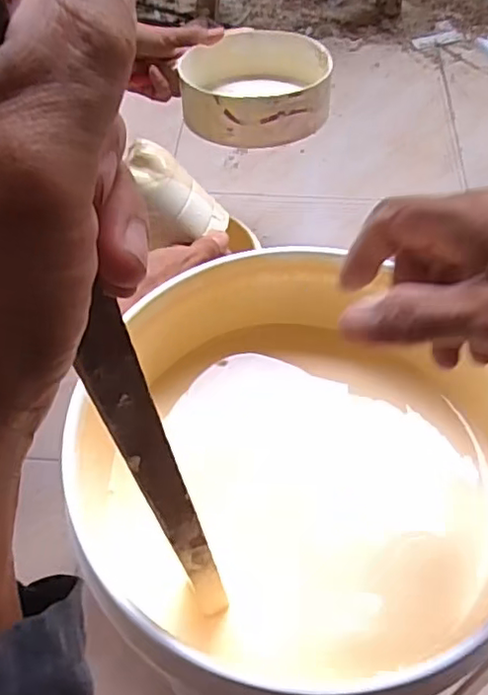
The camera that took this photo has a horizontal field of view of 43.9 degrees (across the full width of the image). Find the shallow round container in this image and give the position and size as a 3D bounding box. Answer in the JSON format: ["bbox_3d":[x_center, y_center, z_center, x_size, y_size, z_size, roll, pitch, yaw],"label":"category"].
[{"bbox_3d":[0.015,-0.291,0.696,0.161,0.060,0.150,-1,54,1],"label":"shallow round container"}]

